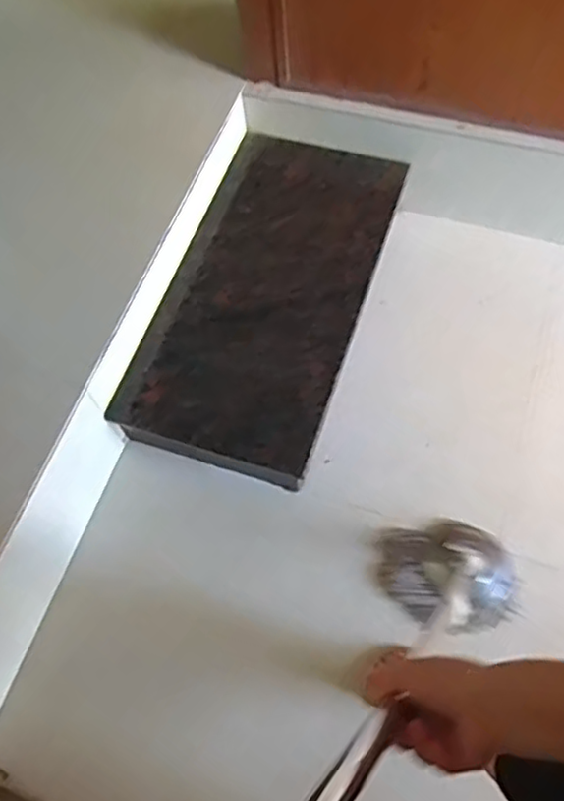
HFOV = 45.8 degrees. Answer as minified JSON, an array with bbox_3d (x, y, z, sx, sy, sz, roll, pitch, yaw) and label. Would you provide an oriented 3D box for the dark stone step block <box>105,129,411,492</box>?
[{"bbox_3d":[-0.024,-0.223,1.413,0.384,0.134,0.766,16,65,11],"label":"dark stone step block"}]

